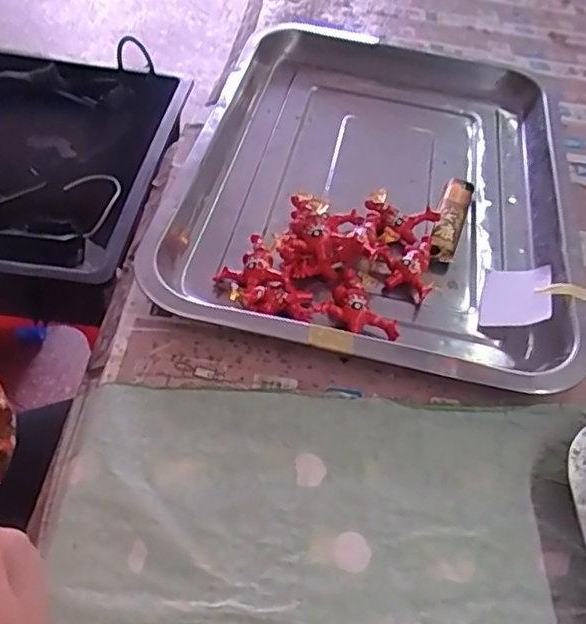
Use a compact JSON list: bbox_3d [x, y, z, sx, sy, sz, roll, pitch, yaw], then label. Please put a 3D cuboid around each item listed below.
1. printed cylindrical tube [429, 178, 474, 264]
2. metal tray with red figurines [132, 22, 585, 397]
[{"bbox_3d":[0.107,-0.061,0.436,0.019,0.017,0.090,19,48,10],"label":"printed cylindrical tube"},{"bbox_3d":[0.059,-0.101,0.457,0.254,0.034,0.352,11,47,4],"label":"metal tray with red figurines"}]

